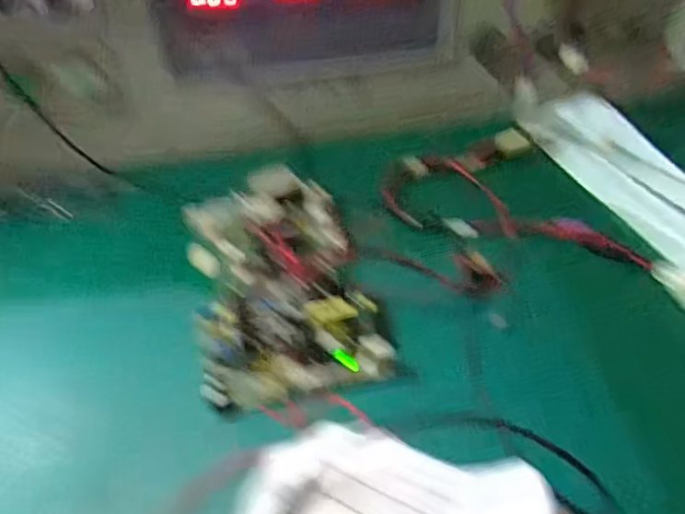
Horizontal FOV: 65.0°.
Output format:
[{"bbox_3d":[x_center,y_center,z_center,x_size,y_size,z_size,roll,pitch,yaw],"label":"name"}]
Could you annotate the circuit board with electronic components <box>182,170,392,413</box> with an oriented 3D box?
[{"bbox_3d":[-0.049,0.013,0.413,0.127,0.042,0.200,-11,51,-8],"label":"circuit board with electronic components"}]

